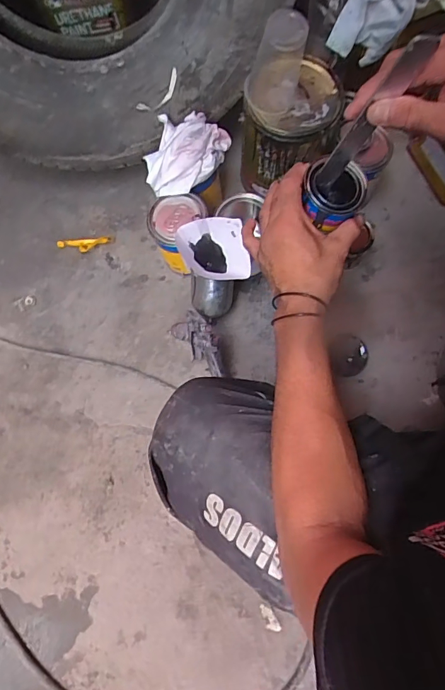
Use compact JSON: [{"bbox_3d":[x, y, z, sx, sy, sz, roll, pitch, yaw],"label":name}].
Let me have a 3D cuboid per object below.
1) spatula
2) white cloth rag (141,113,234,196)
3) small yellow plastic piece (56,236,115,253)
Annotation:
[{"bbox_3d":[0.130,-0.204,0.406,0.025,0.182,0.009,5,76,-10],"label":"spatula"},{"bbox_3d":[-0.072,-0.321,0.731,0.127,0.055,0.139,32,78,8],"label":"white cloth rag"},{"bbox_3d":[-0.282,-0.206,0.894,0.117,0.007,0.034,-1,76,0],"label":"small yellow plastic piece"}]

